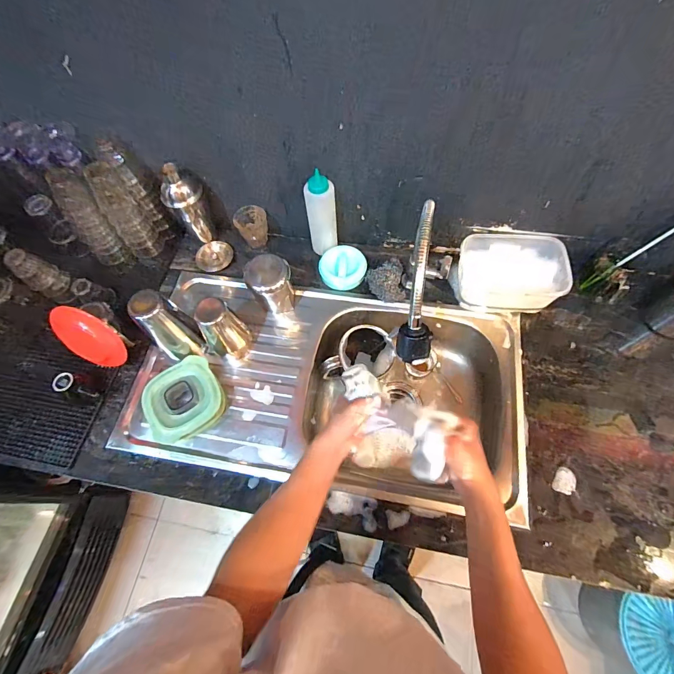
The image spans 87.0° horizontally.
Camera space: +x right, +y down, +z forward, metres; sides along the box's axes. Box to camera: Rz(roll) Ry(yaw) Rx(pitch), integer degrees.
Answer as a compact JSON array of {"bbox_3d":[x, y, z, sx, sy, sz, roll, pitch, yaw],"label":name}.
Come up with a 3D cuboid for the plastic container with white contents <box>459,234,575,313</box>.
[{"bbox_3d":[0.349,-0.132,0.727,0.202,0.081,0.148,7,64,6],"label":"plastic container with white contents"}]

